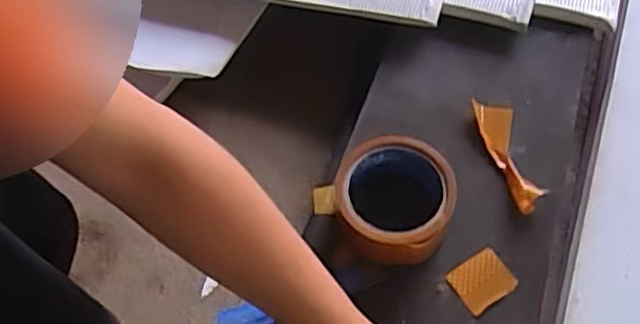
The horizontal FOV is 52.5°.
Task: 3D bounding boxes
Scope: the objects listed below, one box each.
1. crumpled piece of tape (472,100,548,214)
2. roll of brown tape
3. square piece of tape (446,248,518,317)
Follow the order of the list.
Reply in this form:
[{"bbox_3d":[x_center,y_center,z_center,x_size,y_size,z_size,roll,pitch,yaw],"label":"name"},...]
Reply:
[{"bbox_3d":[0.163,-0.007,0.566,0.030,0.020,0.113,-10,57,-1],"label":"crumpled piece of tape"},{"bbox_3d":[0.060,0.031,0.529,0.093,0.051,0.090,-2,57,4],"label":"roll of brown tape"},{"bbox_3d":[0.129,0.094,0.514,0.046,0.004,0.038,-30,60,-14],"label":"square piece of tape"}]

